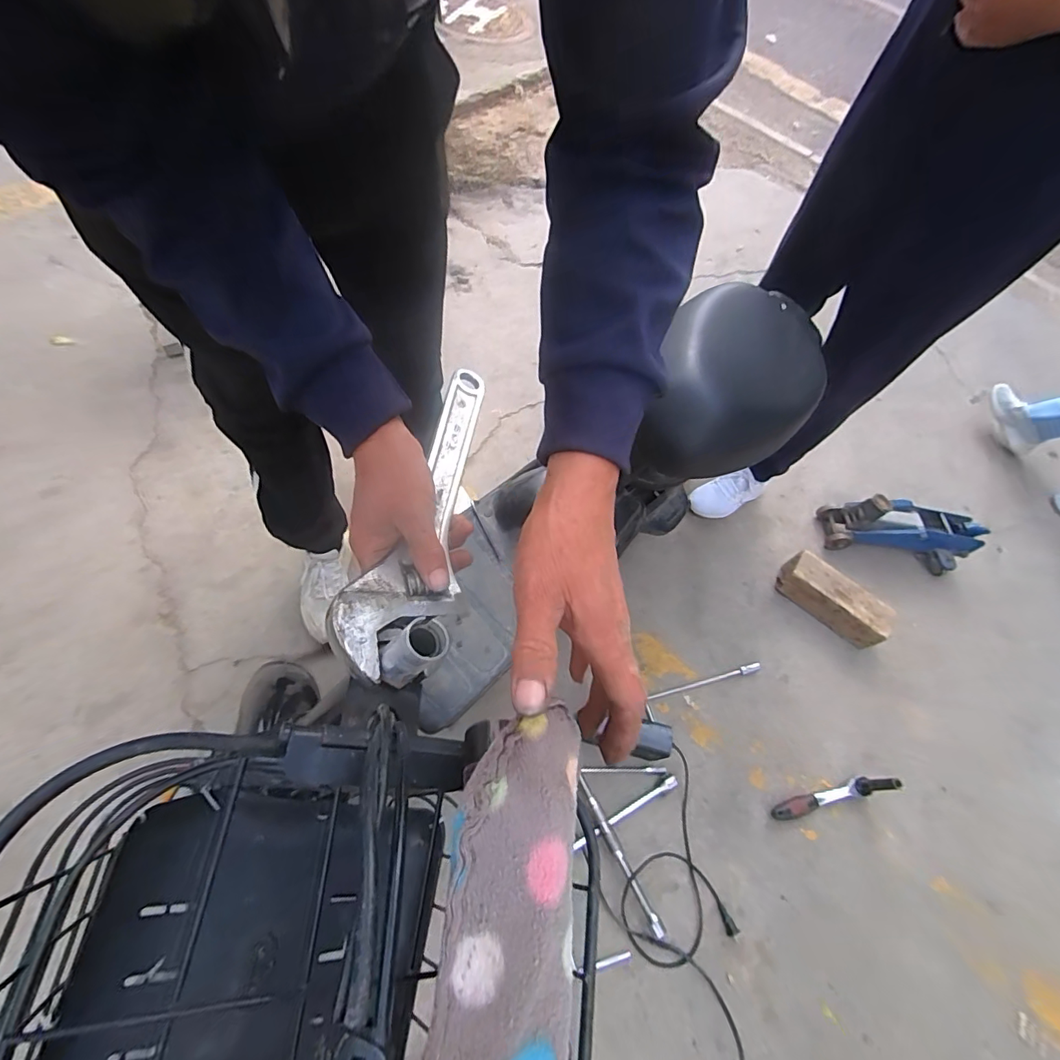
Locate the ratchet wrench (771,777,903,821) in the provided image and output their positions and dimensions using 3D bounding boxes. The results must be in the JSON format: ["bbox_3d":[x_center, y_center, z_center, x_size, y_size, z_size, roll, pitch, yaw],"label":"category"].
[{"bbox_3d":[0.598,0.533,0.947,0.245,0.080,0.033,-10,65,-14],"label":"ratchet wrench"}]

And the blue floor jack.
[{"bbox_3d":[1.015,-0.007,1.304,0.384,0.163,0.160,14,62,-2],"label":"blue floor jack"}]

